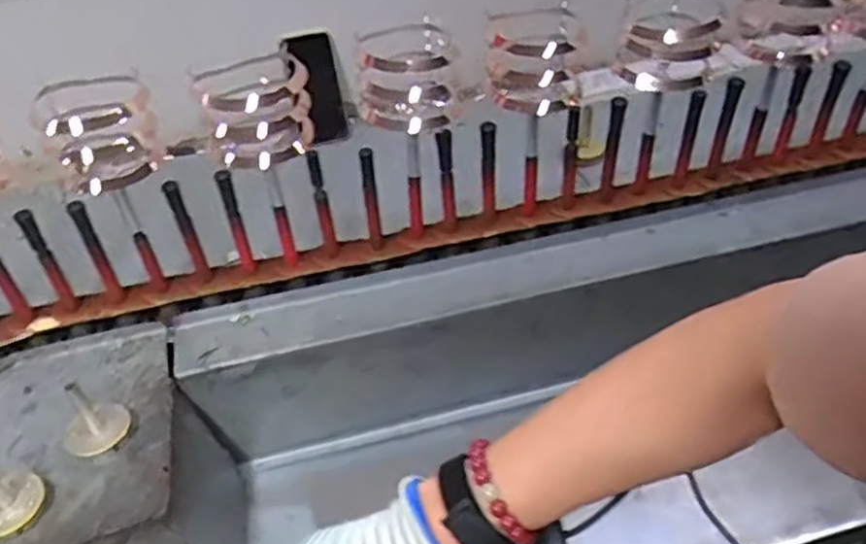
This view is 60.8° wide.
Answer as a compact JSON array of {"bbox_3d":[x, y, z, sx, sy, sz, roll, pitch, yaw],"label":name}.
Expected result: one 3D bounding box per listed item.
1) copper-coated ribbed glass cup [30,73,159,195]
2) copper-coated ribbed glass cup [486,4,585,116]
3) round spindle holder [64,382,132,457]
[{"bbox_3d":[-0.332,-0.138,0.745,0.102,0.093,0.086,-25,47,-20],"label":"copper-coated ribbed glass cup"},{"bbox_3d":[0.109,-0.223,0.788,0.094,0.087,0.091,-2,44,3],"label":"copper-coated ribbed glass cup"},{"bbox_3d":[-0.340,0.139,0.727,0.062,0.071,0.057,-3,44,2],"label":"round spindle holder"}]

